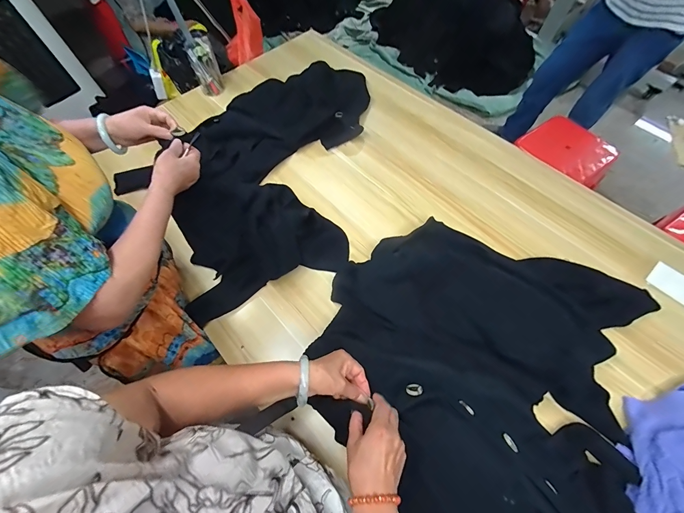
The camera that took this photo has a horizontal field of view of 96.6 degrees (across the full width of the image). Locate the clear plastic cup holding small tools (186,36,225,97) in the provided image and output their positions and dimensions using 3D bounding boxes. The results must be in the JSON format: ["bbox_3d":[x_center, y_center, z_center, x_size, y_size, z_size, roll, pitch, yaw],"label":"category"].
[{"bbox_3d":[-0.472,-0.657,1.053,0.084,0.154,0.082,-22,63,-10],"label":"clear plastic cup holding small tools"}]

